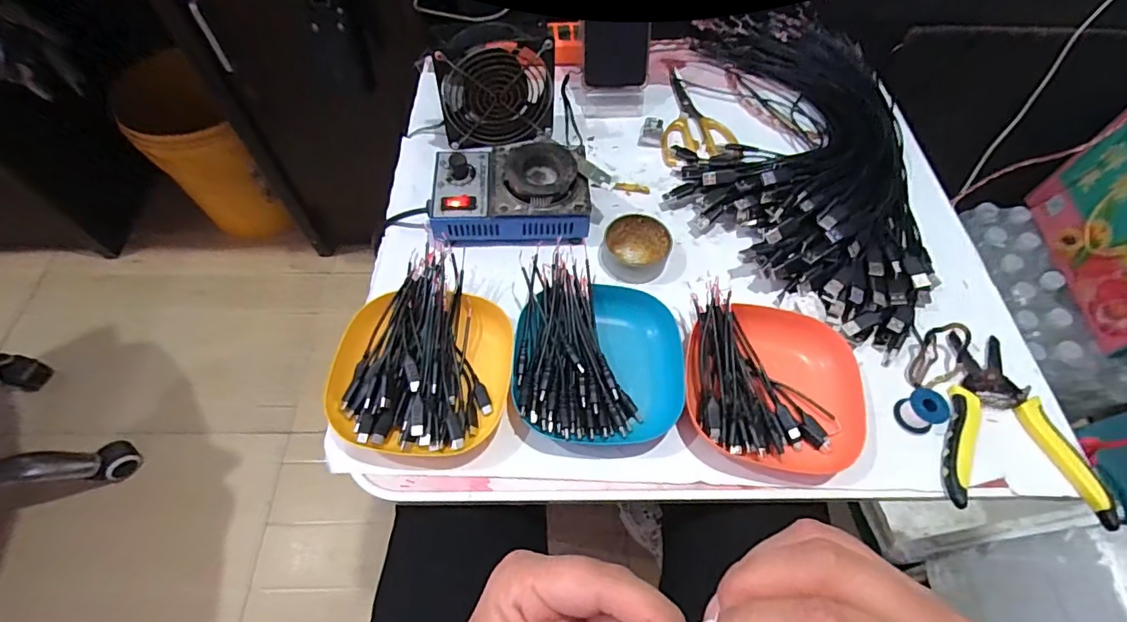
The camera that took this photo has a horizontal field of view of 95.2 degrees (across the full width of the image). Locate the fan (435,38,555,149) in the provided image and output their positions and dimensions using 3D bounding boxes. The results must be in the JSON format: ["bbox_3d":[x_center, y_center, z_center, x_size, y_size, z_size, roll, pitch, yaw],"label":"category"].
[{"bbox_3d":[-0.071,-0.235,0.548,0.116,0.113,0.045,-9,61,-7],"label":"fan"}]

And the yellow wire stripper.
[{"bbox_3d":[0.363,0.088,0.426,0.115,0.024,0.153,8,61,2],"label":"yellow wire stripper"}]

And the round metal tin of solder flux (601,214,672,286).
[{"bbox_3d":[0.071,-0.061,0.501,0.064,0.025,0.064,1,61,-2],"label":"round metal tin of solder flux"}]

